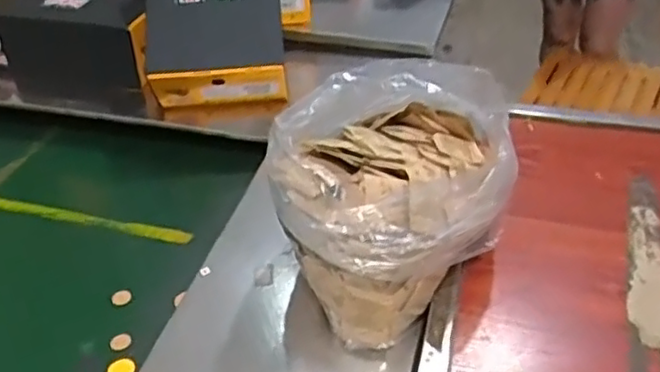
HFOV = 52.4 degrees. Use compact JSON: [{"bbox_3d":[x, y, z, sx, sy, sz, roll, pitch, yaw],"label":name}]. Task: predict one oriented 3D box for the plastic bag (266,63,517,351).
[{"bbox_3d":[0.074,-0.006,0.727,0.268,0.182,0.207,-28,46,-28],"label":"plastic bag"}]

